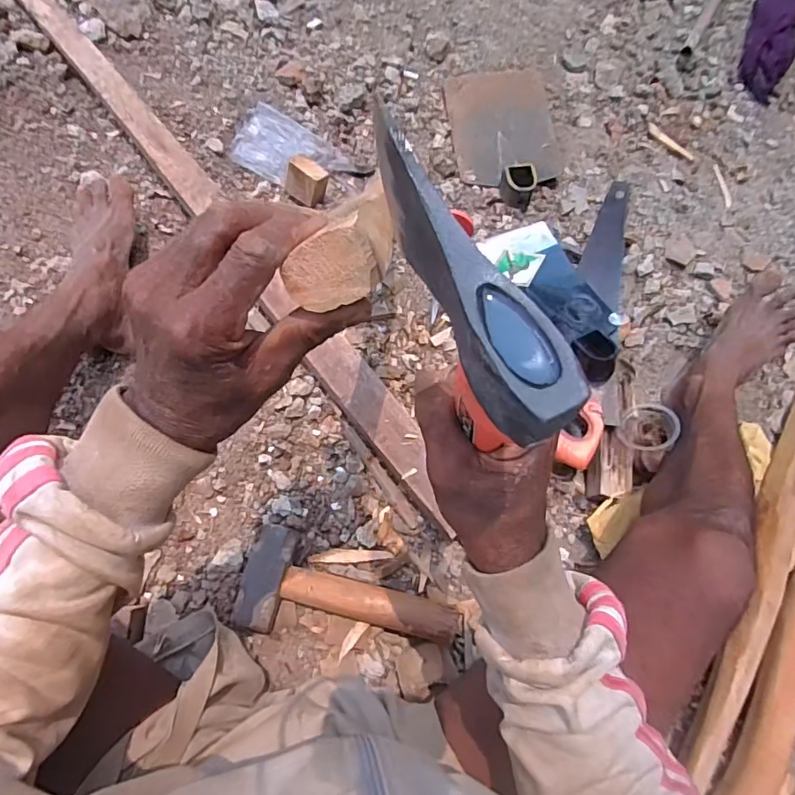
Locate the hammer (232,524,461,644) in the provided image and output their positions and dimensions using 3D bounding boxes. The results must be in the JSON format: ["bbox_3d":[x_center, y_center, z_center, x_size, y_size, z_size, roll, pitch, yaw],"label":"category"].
[{"bbox_3d":[-0.055,0.226,0.578,0.239,0.049,0.110,16,71,-2],"label":"hammer"}]

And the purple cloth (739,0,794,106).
[{"bbox_3d":[0.687,-0.675,0.923,0.098,0.076,0.309,28,71,2],"label":"purple cloth"}]

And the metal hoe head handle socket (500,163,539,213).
[{"bbox_3d":[0.192,-0.340,0.824,0.056,0.053,0.054,15,68,0],"label":"metal hoe head handle socket"}]

